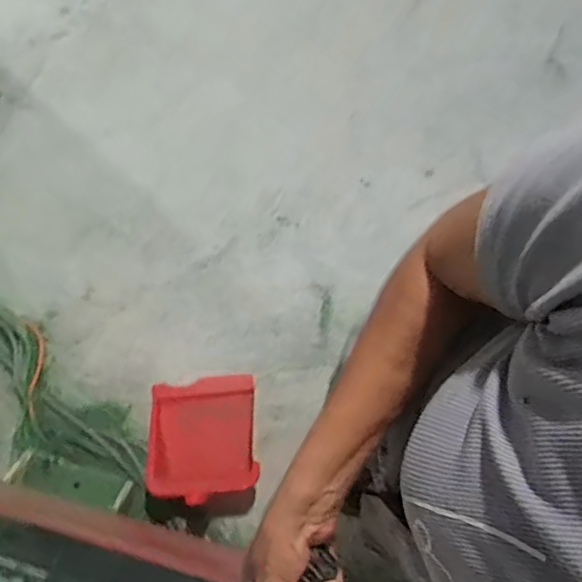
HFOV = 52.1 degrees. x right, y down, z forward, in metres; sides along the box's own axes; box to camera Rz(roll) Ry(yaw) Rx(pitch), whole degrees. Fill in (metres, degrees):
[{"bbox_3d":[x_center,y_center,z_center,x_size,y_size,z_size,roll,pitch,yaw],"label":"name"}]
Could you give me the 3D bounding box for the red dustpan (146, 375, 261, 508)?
[{"bbox_3d":[-0.199,0.326,1.310,0.232,0.089,0.292,8,51,-19],"label":"red dustpan"}]

